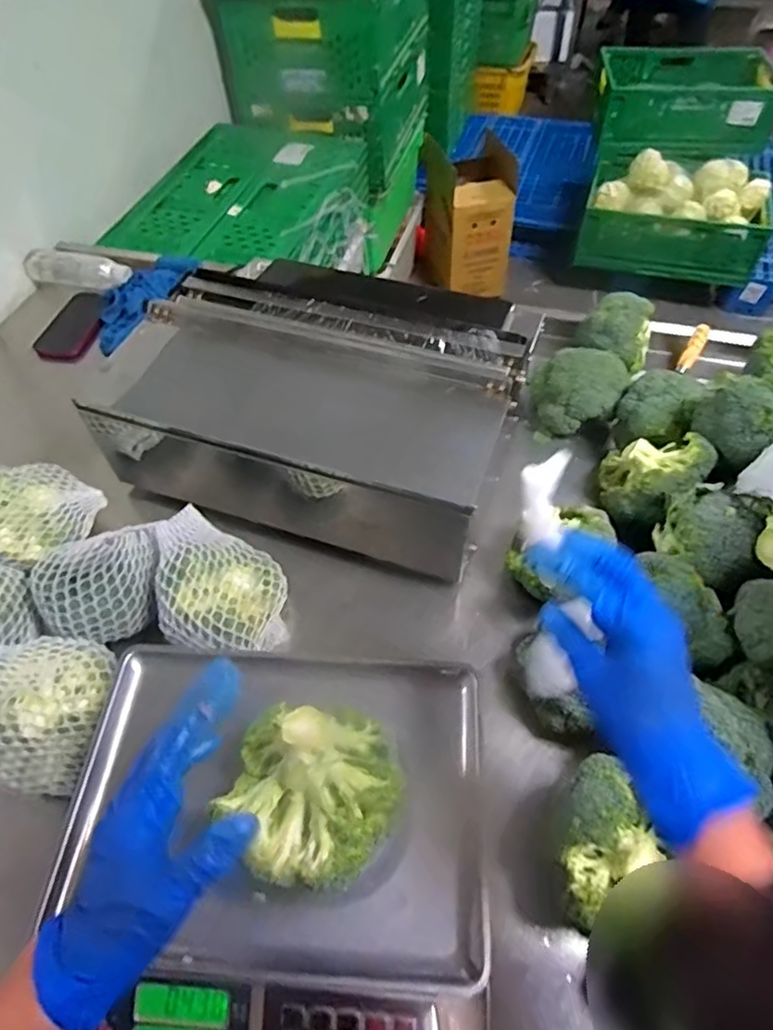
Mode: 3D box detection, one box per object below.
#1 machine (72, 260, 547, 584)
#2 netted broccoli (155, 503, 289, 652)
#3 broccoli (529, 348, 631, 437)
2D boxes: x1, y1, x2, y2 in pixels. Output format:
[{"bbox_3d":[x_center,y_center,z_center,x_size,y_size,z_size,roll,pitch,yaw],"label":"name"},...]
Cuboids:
[{"bbox_3d":[-0.107,-0.128,0.836,0.521,0.226,0.265,13,55,12],"label":"machine"},{"bbox_3d":[-0.180,0.085,0.672,0.121,0.105,0.157,-9,54,-4],"label":"netted broccoli"},{"bbox_3d":[0.271,-0.176,0.874,0.125,0.106,0.089,21,57,17],"label":"broccoli"}]

